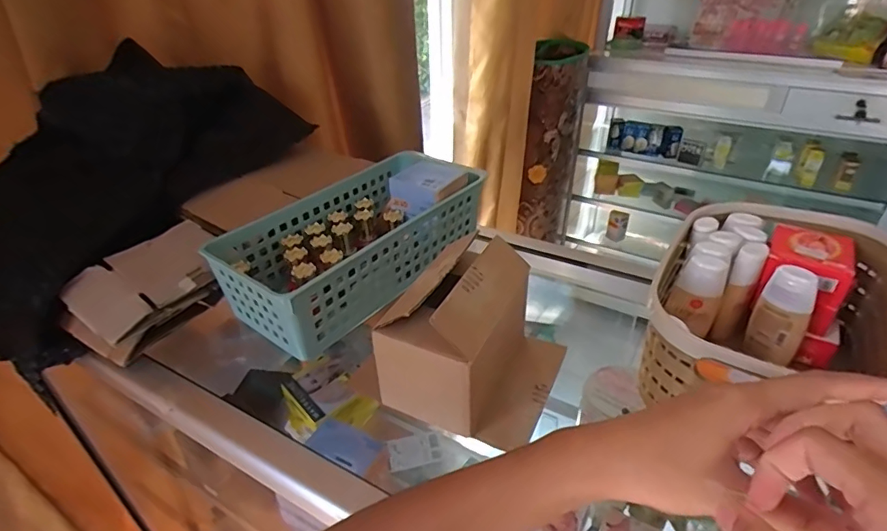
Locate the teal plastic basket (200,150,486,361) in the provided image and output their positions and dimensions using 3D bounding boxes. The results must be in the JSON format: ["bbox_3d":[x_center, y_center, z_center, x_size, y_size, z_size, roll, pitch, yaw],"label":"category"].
[{"bbox_3d":[-0.094,-0.029,0.527,0.129,0.090,0.260,23,41,32],"label":"teal plastic basket"}]

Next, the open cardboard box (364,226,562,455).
[{"bbox_3d":[0.029,0.054,0.400,0.117,0.106,0.121,12,36,20],"label":"open cardboard box"}]

